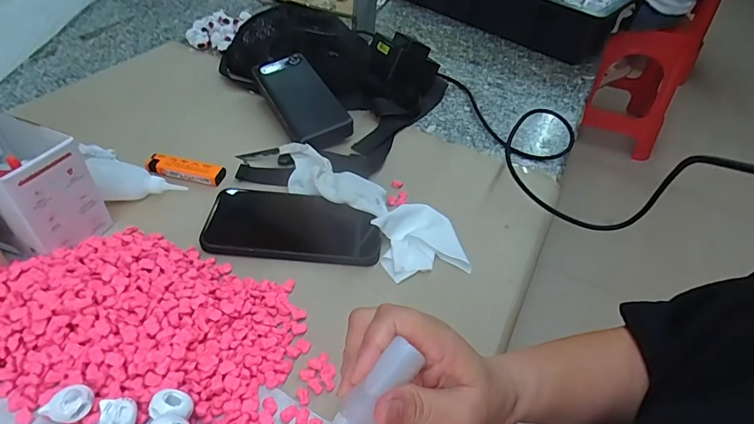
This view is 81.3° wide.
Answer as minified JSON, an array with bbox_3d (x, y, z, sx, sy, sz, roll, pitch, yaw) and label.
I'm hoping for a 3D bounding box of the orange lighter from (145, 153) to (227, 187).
[{"bbox_3d":[-0.202,-0.047,0.462,0.082,0.010,0.020,12,44,5],"label":"orange lighter"}]

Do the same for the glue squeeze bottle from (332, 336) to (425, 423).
[{"bbox_3d":[-0.010,0.108,0.234,0.017,0.018,0.089,38,89,28],"label":"glue squeeze bottle"}]

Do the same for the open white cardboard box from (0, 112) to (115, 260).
[{"bbox_3d":[-0.294,-0.018,0.364,0.089,0.099,0.076,25,46,18],"label":"open white cardboard box"}]

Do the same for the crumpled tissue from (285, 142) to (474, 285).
[{"bbox_3d":[-0.009,-0.013,0.438,0.228,0.028,0.081,36,51,27],"label":"crumpled tissue"}]

